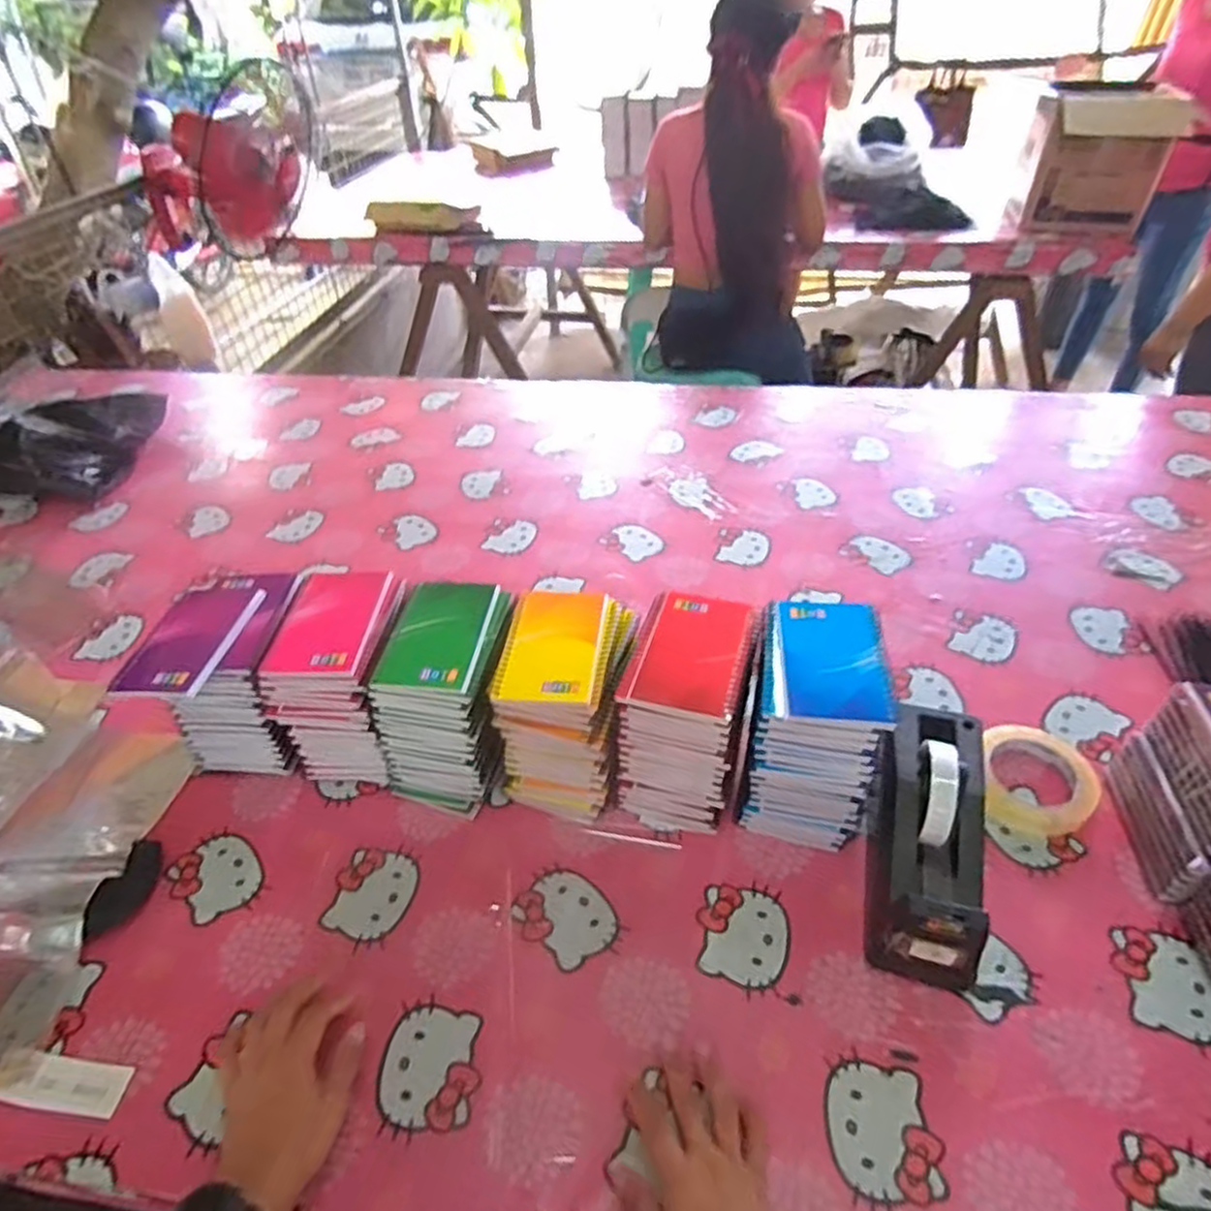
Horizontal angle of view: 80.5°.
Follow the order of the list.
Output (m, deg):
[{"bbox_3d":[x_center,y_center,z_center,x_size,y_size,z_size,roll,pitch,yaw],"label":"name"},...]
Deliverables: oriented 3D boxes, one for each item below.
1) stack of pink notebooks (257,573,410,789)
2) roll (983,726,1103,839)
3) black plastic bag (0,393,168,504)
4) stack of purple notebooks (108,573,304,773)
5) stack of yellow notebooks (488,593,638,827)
[{"bbox_3d":[-0.242,0.073,0.701,0.101,0.167,0.136,5,44,8],"label":"stack of pink notebooks"},{"bbox_3d":[0.404,0.161,0.667,0.094,0.017,0.108,6,44,10],"label":"roll"},{"bbox_3d":[-0.933,-0.272,1.167,0.331,0.095,0.228,1,43,4],"label":"black plastic bag"},{"bbox_3d":[-0.354,0.077,0.707,0.118,0.164,0.153,2,43,5],"label":"stack of purple notebooks"},{"bbox_3d":[-0.036,0.094,0.670,0.106,0.162,0.142,8,44,11],"label":"stack of yellow notebooks"}]

